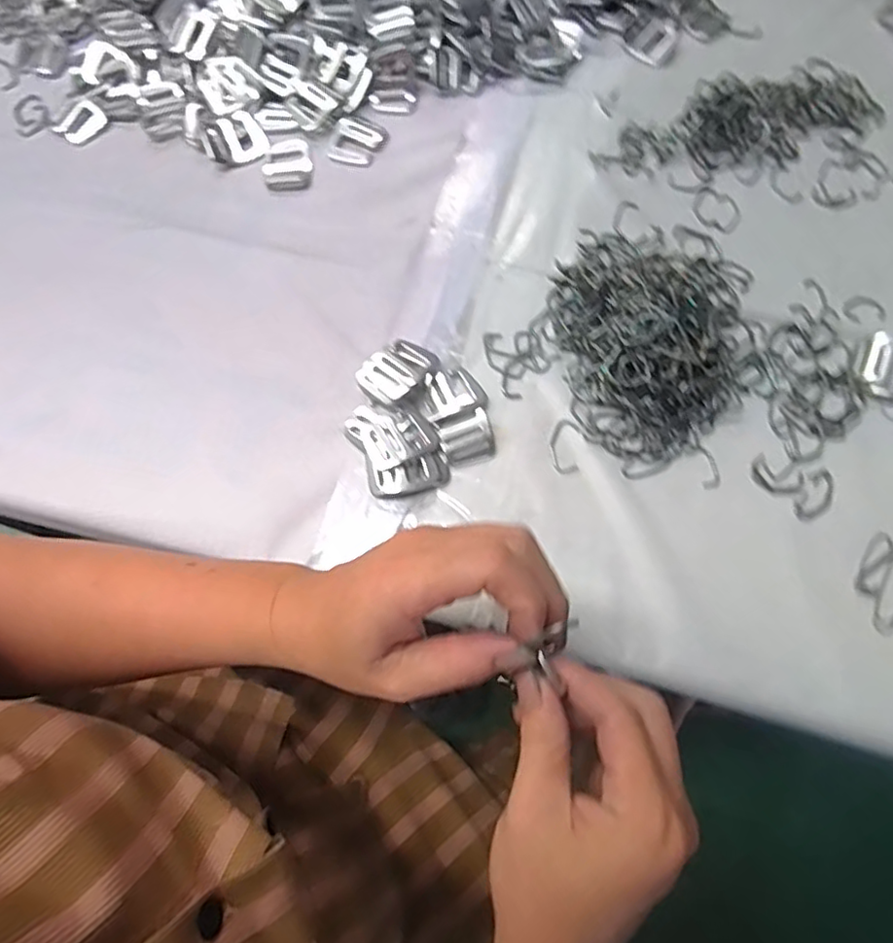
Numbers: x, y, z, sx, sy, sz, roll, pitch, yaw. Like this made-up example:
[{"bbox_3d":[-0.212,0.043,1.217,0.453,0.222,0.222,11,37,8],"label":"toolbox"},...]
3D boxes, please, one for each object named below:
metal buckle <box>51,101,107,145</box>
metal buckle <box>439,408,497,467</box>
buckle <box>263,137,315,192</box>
[{"bbox_3d":[-0.301,-0.287,0.513,0.028,0.007,0.038,40,79,12],"label":"metal buckle"},{"bbox_3d":[0.014,-0.022,0.419,0.035,0.004,0.034,-18,74,-3],"label":"metal buckle"},{"bbox_3d":[-0.127,-0.244,0.498,0.038,0.004,0.049,-15,74,-3],"label":"buckle"}]

